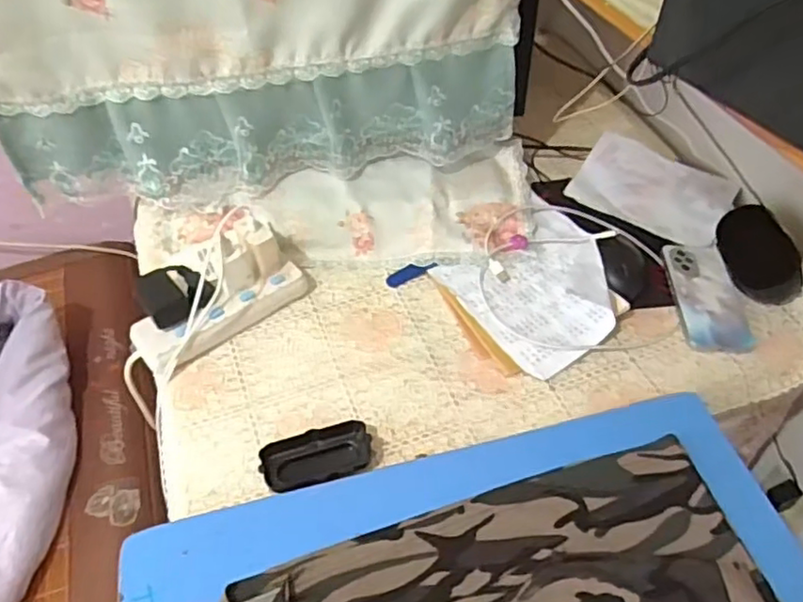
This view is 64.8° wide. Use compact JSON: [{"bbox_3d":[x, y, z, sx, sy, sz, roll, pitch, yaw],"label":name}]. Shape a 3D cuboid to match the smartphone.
[{"bbox_3d":[0.383,-0.009,0.791,0.081,0.013,0.166,0,52,2],"label":"smartphone"}]

